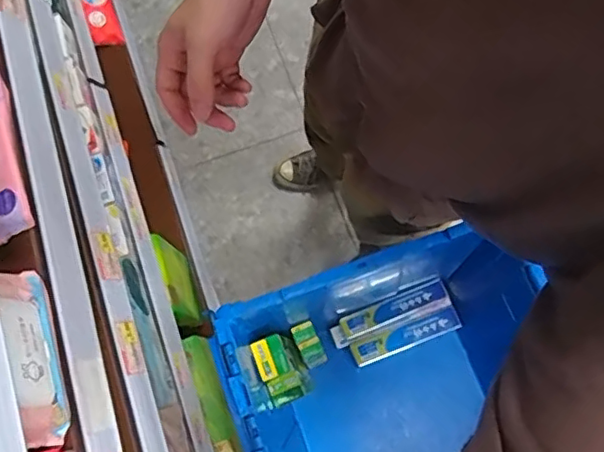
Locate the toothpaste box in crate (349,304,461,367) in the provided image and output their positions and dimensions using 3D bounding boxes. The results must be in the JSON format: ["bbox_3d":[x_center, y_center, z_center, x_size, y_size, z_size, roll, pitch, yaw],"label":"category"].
[{"bbox_3d":[0.177,0.187,0.994,0.188,0.026,0.047,-20,98,-4],"label":"toothpaste box in crate"}]

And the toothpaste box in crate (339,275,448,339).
[{"bbox_3d":[0.155,0.136,0.971,0.187,0.027,0.035,-23,75,-5],"label":"toothpaste box in crate"}]

